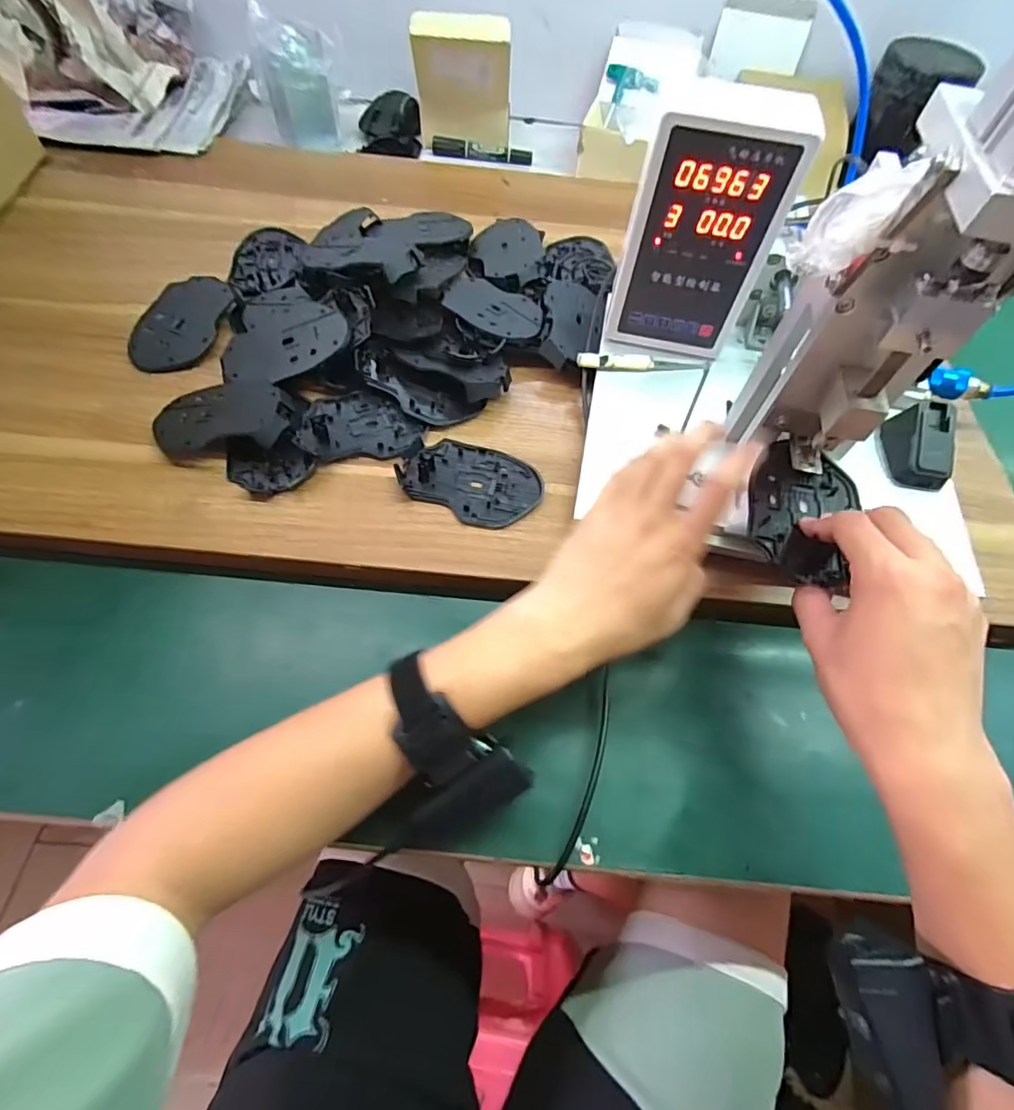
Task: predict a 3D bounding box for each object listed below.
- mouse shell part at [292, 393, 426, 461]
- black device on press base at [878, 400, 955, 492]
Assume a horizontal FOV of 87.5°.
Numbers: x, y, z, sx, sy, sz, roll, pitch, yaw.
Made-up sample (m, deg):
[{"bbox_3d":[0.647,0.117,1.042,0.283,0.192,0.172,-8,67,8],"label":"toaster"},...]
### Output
[{"bbox_3d":[-0.122,-0.111,0.448,0.099,0.011,0.064,-3,62,-5],"label":"mouse shell part"},{"bbox_3d":[0.333,-0.087,0.427,0.037,0.044,0.062,3,61,-2],"label":"black device on press base"}]

